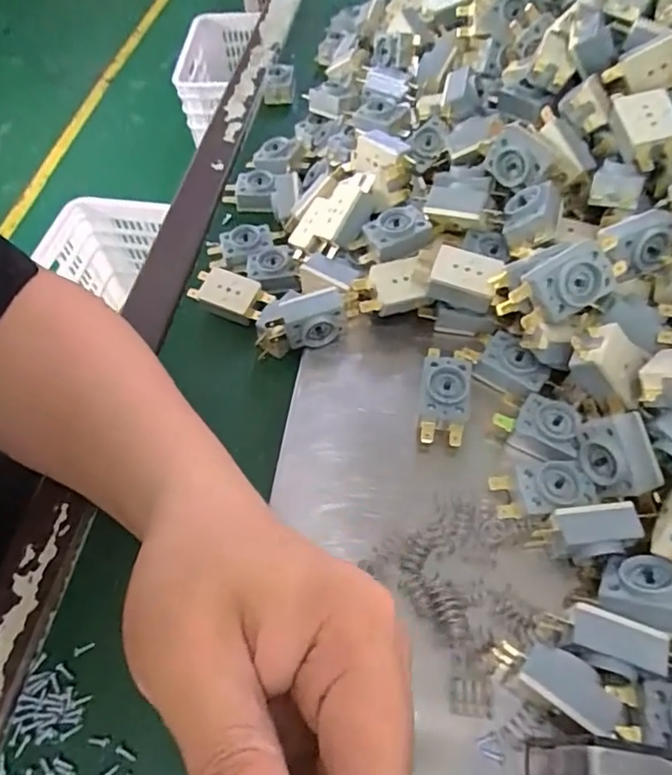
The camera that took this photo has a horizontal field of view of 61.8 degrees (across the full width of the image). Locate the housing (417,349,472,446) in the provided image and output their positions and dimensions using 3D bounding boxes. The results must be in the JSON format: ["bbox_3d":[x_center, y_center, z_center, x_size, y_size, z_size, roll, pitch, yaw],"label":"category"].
[{"bbox_3d":[0.059,0.004,0.308,0.025,0.026,0.054,9,58,10],"label":"housing"}]

